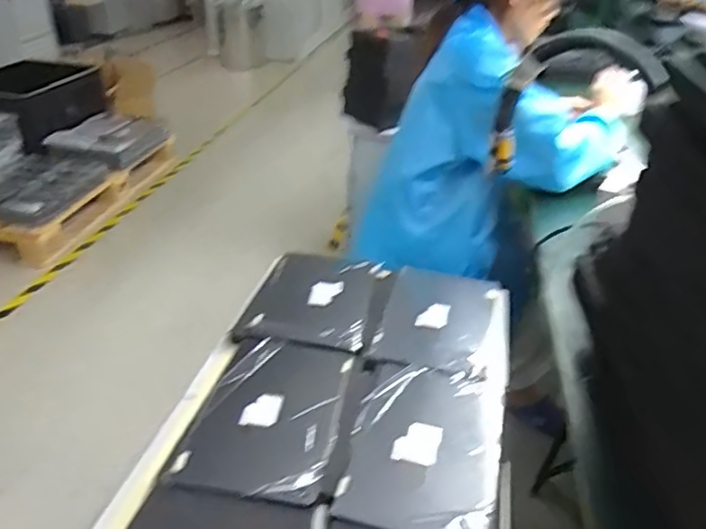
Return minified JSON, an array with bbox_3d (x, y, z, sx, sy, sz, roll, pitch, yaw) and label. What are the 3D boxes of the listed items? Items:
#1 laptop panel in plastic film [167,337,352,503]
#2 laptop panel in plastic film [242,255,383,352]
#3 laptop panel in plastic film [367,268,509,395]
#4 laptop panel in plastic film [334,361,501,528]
[{"bbox_3d":[-0.109,0.186,0.749,0.185,0.016,0.256,5,33,4],"label":"laptop panel in plastic film"},{"bbox_3d":[-0.062,0.053,0.966,0.186,0.023,0.235,7,33,8],"label":"laptop panel in plastic film"},{"bbox_3d":[0.153,0.088,0.945,0.201,0.023,0.271,10,33,12],"label":"laptop panel in plastic film"},{"bbox_3d":[0.086,0.216,0.721,0.188,0.012,0.267,8,33,10],"label":"laptop panel in plastic film"}]

